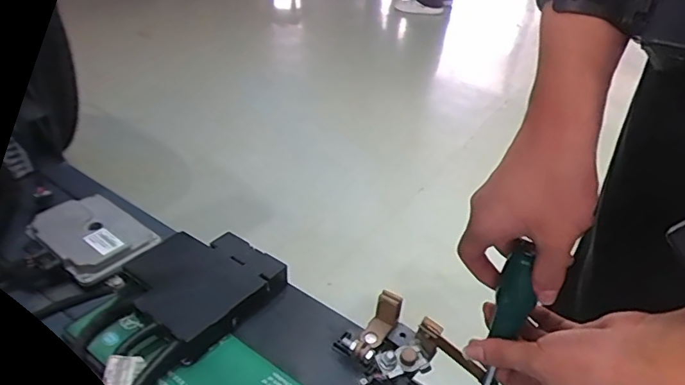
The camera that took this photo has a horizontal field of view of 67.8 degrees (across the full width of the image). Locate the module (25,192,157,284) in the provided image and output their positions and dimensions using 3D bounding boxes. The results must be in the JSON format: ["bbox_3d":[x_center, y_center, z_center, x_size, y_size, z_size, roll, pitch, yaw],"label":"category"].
[{"bbox_3d":[-0.342,0.052,0.697,0.148,0.031,0.116,27,42,29],"label":"module"}]

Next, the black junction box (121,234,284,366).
[{"bbox_3d":[-0.167,0.099,0.584,0.150,0.037,0.142,26,42,28],"label":"black junction box"}]

